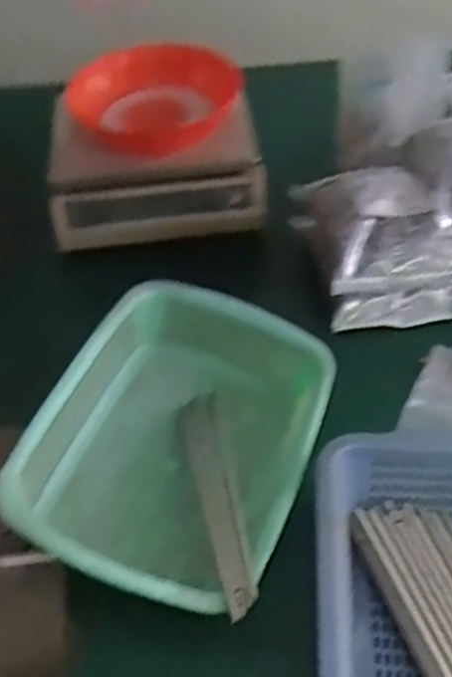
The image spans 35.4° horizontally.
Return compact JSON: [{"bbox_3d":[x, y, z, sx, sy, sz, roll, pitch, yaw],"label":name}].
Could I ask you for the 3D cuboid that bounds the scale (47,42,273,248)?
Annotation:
[{"bbox_3d":[-0.087,-0.254,0.898,0.260,0.142,0.231,-7,47,-2],"label":"scale"}]

